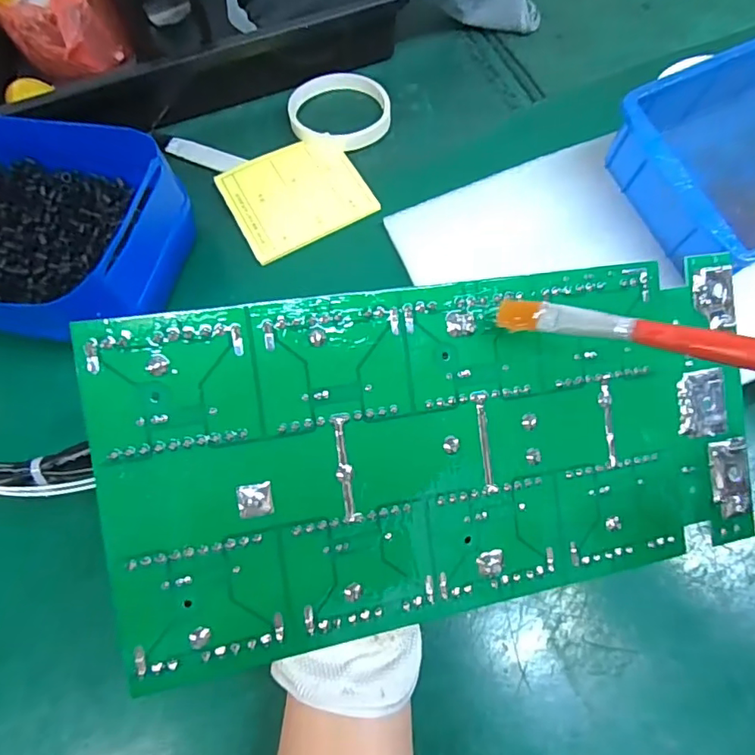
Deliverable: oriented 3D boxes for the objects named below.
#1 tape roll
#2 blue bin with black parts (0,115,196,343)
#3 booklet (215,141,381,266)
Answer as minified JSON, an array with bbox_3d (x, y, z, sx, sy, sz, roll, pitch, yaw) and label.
[{"bbox_3d":[-0.034,-0.230,0.458,0.087,0.015,0.079,3,68,5],"label":"tape roll"},{"bbox_3d":[-0.241,-0.117,0.386,0.194,0.079,0.158,11,69,8],"label":"blue bin with black parts"},{"bbox_3d":[-0.066,-0.148,0.427,0.104,0.006,0.096,-27,68,-8],"label":"booklet"}]

